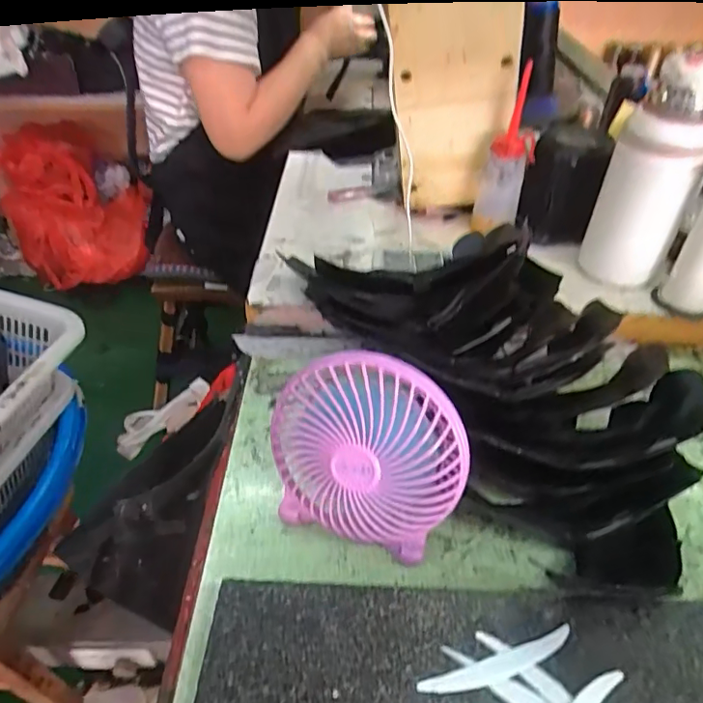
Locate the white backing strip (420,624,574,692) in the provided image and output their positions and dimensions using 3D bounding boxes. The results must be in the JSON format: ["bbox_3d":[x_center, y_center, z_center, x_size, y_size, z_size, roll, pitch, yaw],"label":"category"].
[{"bbox_3d":[0.082,0.173,0.296,0.093,0.005,0.014,-13,42,-14],"label":"white backing strip"}]

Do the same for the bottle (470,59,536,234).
[{"bbox_3d":[0.179,-0.223,0.623,0.057,0.161,0.054,11,42,13],"label":"bottle"}]

